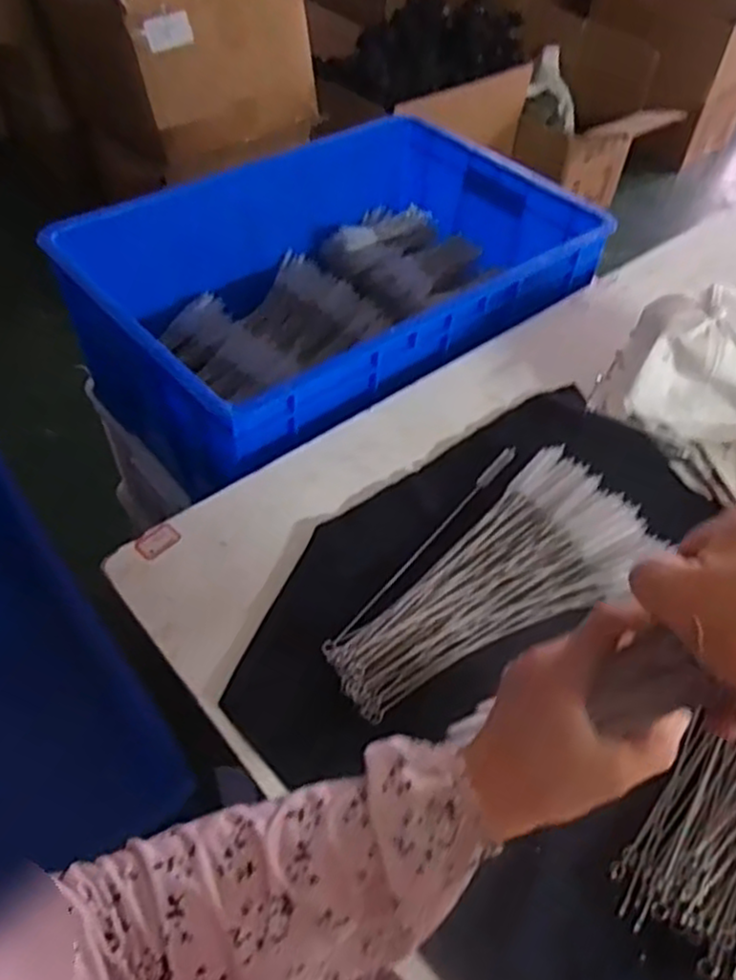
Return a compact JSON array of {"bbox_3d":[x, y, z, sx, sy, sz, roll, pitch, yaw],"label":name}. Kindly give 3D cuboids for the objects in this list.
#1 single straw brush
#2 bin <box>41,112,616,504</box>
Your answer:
[{"bbox_3d":[0.056,0.043,0.649,0.015,0.006,0.289,32,56,21],"label":"single straw brush"},{"bbox_3d":[-0.036,-0.261,0.976,0.619,0.209,0.423,-32,59,-26],"label":"bin"}]

